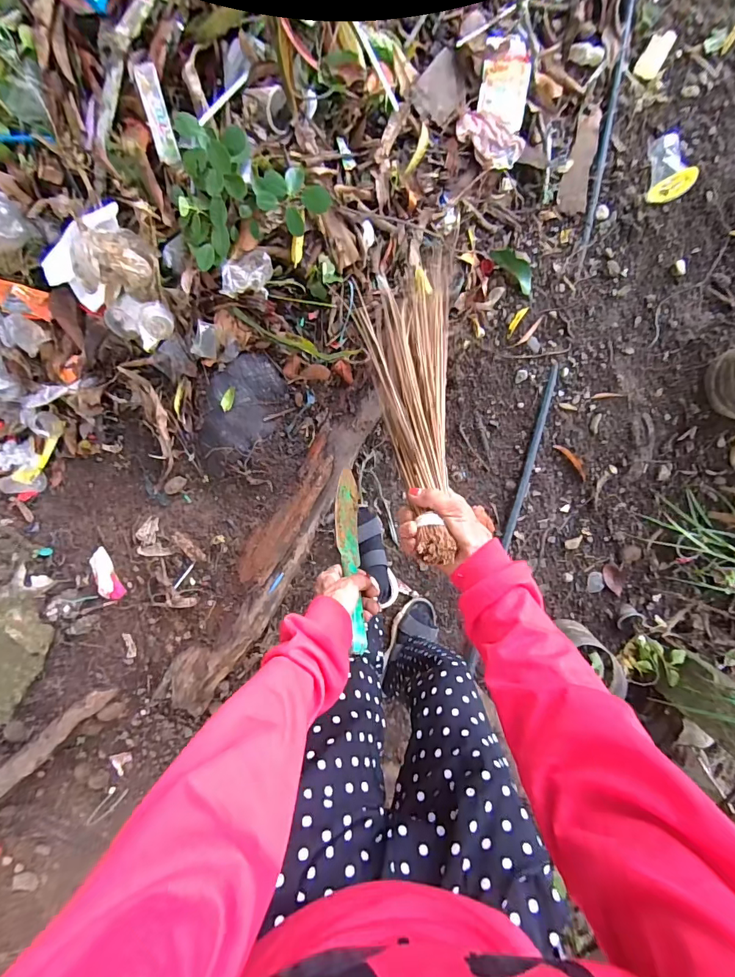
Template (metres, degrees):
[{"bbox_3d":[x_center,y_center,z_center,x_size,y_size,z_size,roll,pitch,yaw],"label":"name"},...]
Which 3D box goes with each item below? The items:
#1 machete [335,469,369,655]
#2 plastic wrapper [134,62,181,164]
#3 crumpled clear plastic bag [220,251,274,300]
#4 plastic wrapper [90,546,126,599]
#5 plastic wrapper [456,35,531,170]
[{"bbox_3d":[-0.021,0.084,0.527,0.030,0.240,0.063,-5,140,-2],"label":"machete"},{"bbox_3d":[-0.367,-0.656,0.747,0.036,0.009,0.139,-19,115,-20],"label":"plastic wrapper"},{"bbox_3d":[-0.230,-0.413,0.815,0.094,0.039,0.082,-9,100,-26],"label":"crumpled clear plastic bag"},{"bbox_3d":[-0.587,0.192,0.952,0.049,0.015,0.124,-30,80,1],"label":"plastic wrapper"},{"bbox_3d":[0.268,-0.782,0.865,0.140,0.047,0.238,14,98,-1],"label":"plastic wrapper"}]

